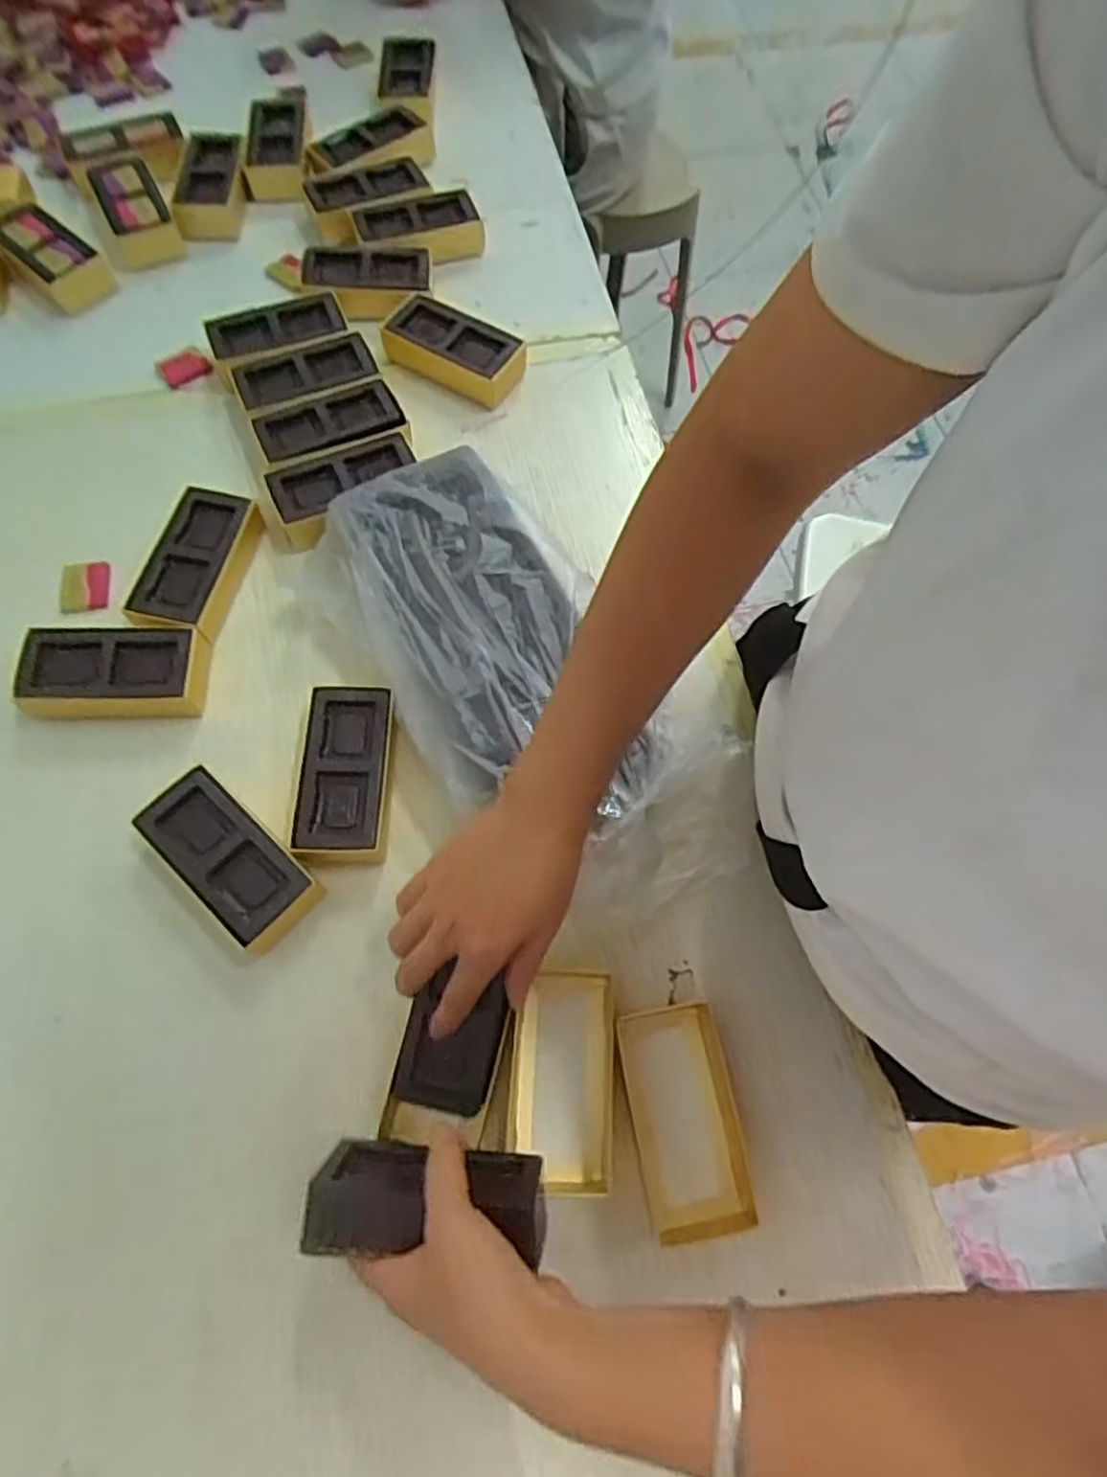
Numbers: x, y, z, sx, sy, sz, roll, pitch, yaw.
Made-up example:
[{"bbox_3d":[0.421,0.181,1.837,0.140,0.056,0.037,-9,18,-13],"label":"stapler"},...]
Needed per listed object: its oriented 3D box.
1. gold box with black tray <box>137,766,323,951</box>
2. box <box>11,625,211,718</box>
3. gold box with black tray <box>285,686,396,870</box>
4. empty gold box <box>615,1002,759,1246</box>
[{"bbox_3d":[-0.201,0.073,0.461,0.111,0.031,0.054,43,72,14],"label":"gold box with black tray"},{"bbox_3d":[-0.300,-0.044,0.511,0.113,0.032,0.061,-2,68,-3],"label":"box"},{"bbox_3d":[-0.140,0.023,0.492,0.063,0.033,0.114,1,67,-2],"label":"gold box with black tray"},{"bbox_3d":[0.077,0.217,0.431,0.060,0.024,0.116,-9,68,-6],"label":"empty gold box"}]

